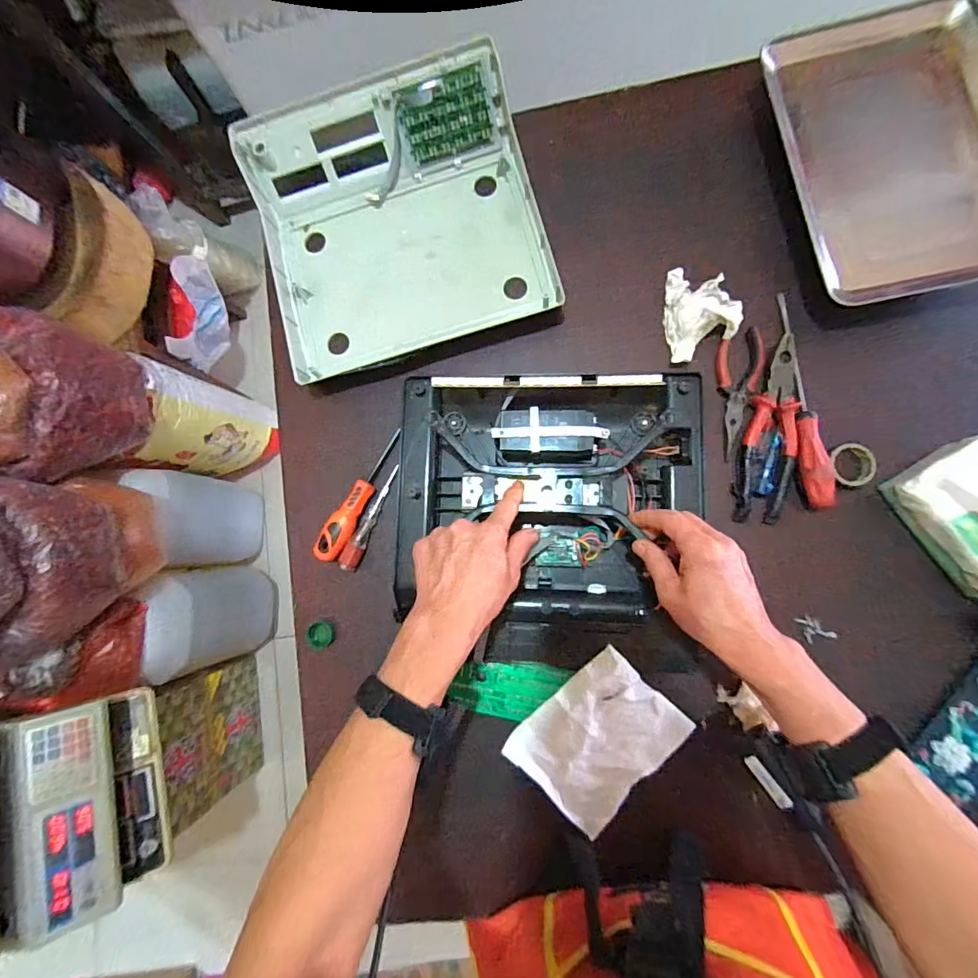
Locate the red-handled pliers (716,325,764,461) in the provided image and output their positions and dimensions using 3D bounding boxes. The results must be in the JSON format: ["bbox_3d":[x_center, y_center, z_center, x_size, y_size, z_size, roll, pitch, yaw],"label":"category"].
[{"bbox_3d":[0.287,-0.111,0.543,0.045,0.016,0.149,3,84,6],"label":"red-handled pliers"}]

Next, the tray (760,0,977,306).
[{"bbox_3d":[0.461,-0.377,0.529,0.257,0.039,0.338,-10,83,5],"label":"tray"}]

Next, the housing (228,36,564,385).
[{"bbox_3d":[-0.112,-0.331,0.589,0.343,0.074,0.328,-15,82,4],"label":"housing"}]

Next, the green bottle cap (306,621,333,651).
[{"bbox_3d":[-0.202,0.176,0.566,0.028,0.008,0.032,-5,83,6],"label":"green bottle cap"}]

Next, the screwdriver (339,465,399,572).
[{"bbox_3d":[-0.142,0.035,0.575,0.020,0.018,0.136,25,87,8],"label":"screwdriver"}]

